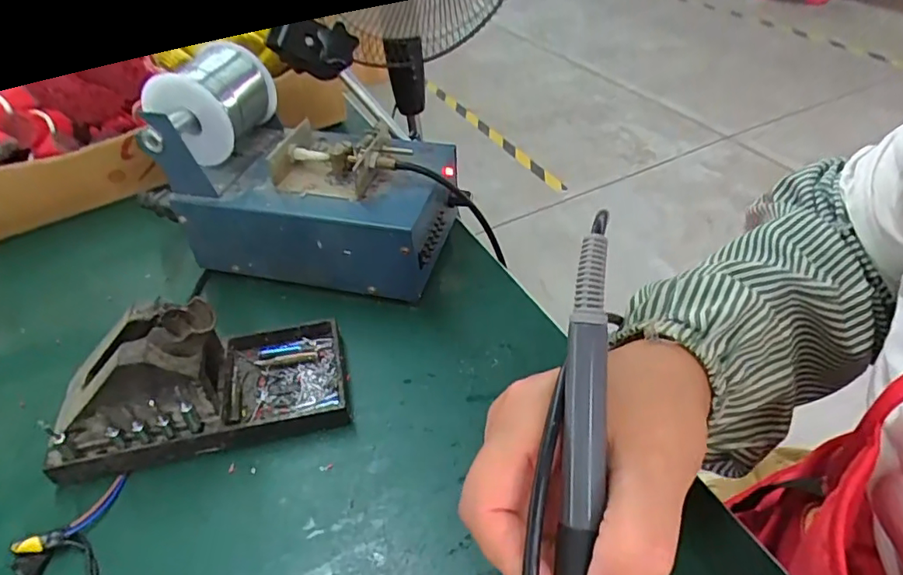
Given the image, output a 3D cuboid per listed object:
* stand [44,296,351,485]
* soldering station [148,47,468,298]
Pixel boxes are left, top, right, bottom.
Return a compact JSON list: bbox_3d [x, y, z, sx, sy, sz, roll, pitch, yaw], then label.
[{"bbox_3d":[-0.150,0.044,0.324,0.158,0.071,0.078,-14,44,-6],"label":"stand"},{"bbox_3d":[-0.096,-0.086,0.416,0.186,0.126,0.120,8,45,16],"label":"soldering station"}]

